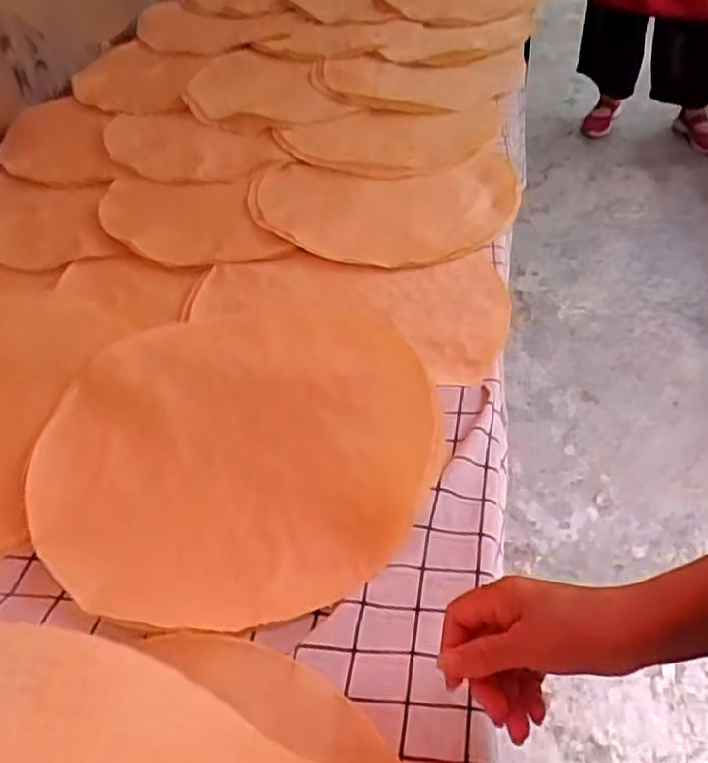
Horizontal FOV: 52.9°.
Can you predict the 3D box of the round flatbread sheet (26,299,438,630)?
[{"bbox_3d":[-0.101,0.042,0.639,0.331,0.042,0.355,-3,44,3],"label":"round flatbread sheet"}]

